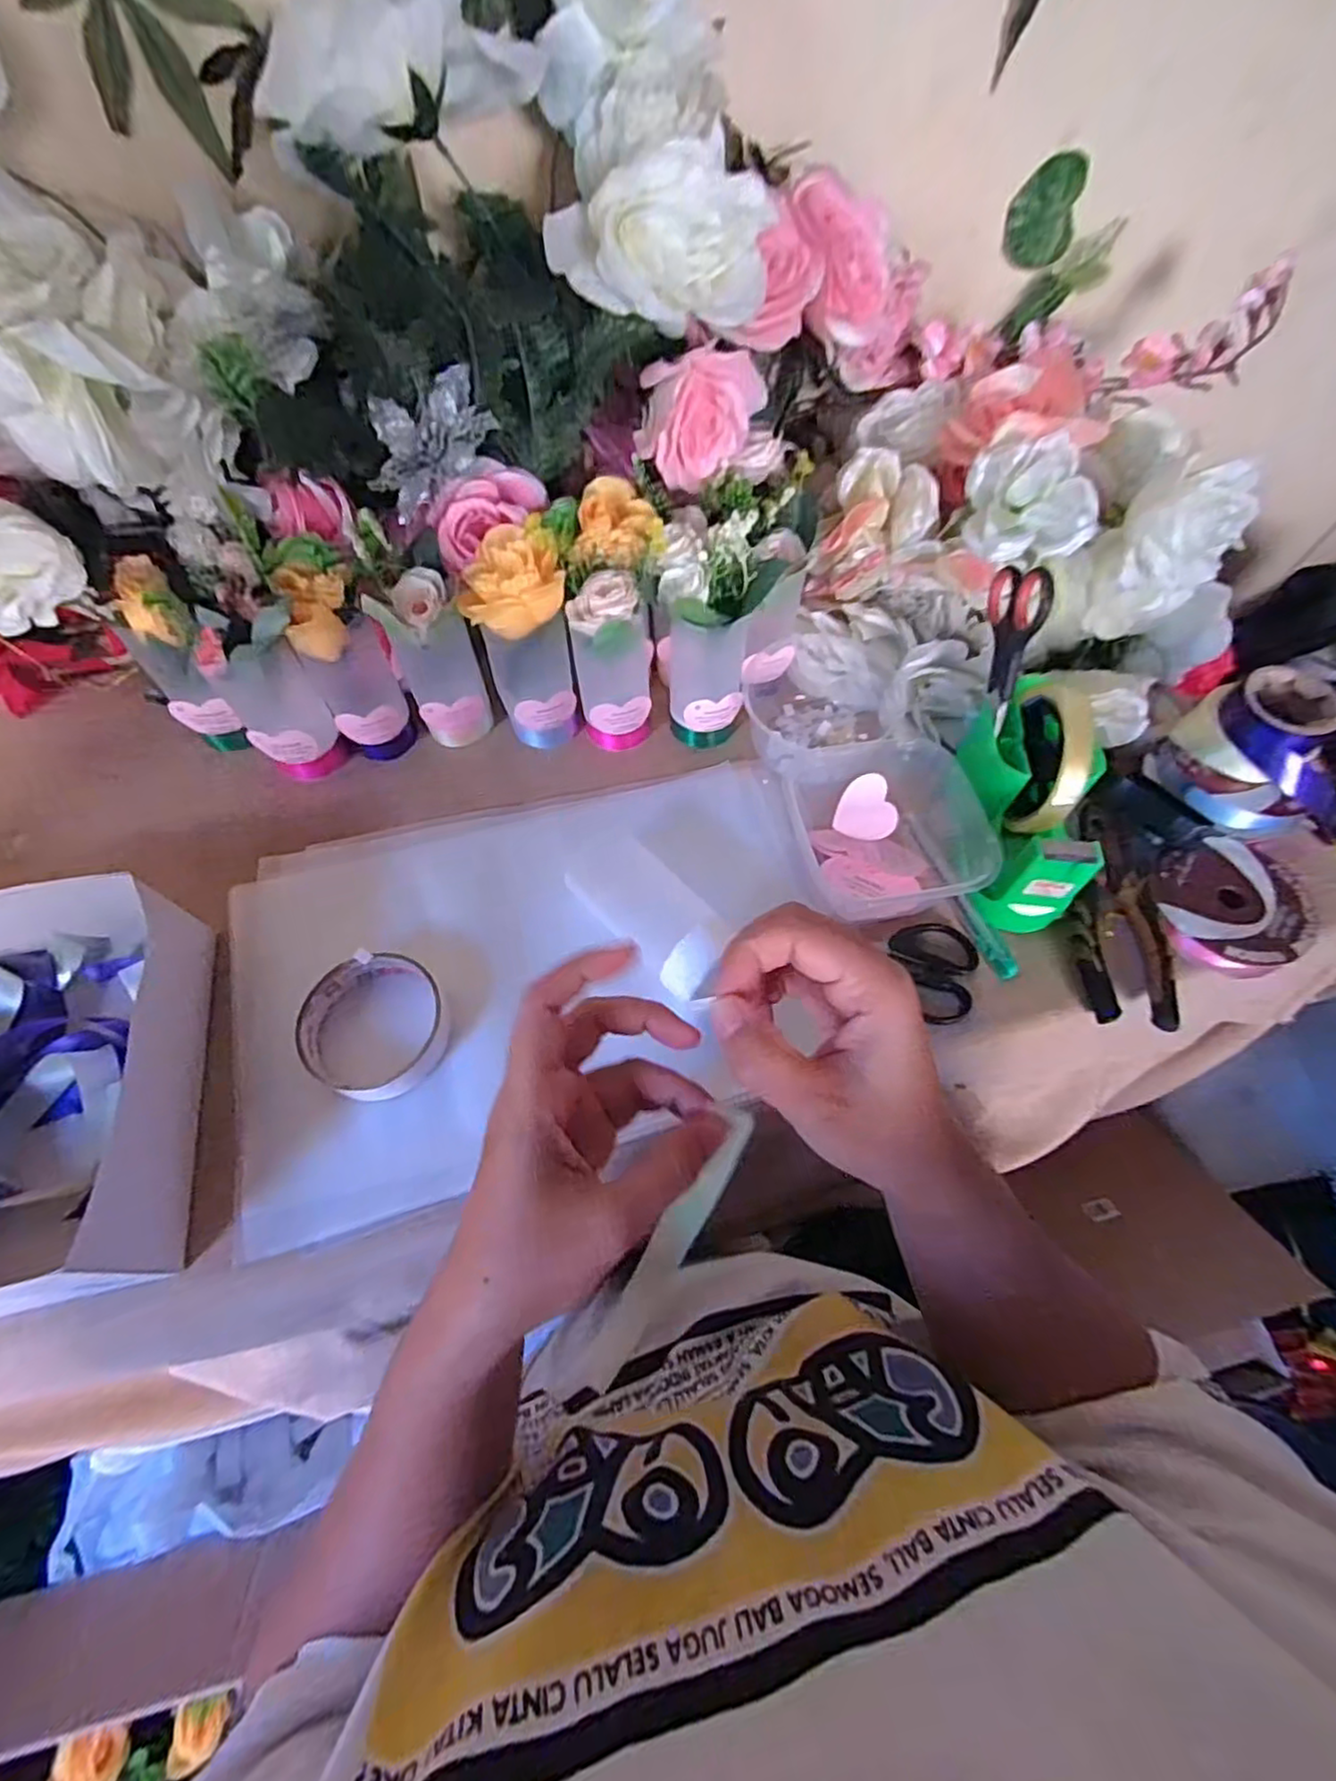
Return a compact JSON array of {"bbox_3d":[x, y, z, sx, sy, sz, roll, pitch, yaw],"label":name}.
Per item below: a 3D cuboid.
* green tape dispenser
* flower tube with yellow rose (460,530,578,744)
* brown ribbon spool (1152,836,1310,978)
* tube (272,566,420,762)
[{"bbox_3d":[0.223,-0.066,0.434,0.053,0.103,0.151,4,60,0],"label":"green tape dispenser"},{"bbox_3d":[-0.099,-0.166,0.478,0.060,0.148,0.055,-8,61,-7],"label":"flower tube with yellow rose"},{"bbox_3d":[0.363,0.008,0.442,0.093,0.016,0.088,1,60,-2],"label":"brown ribbon spool"},{"bbox_3d":[-0.219,-0.157,0.475,0.055,0.140,0.065,-27,64,-17],"label":"tube"}]

